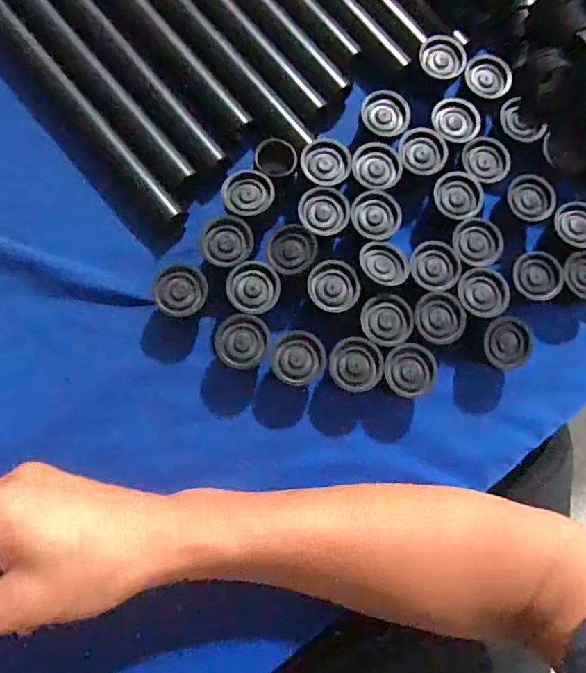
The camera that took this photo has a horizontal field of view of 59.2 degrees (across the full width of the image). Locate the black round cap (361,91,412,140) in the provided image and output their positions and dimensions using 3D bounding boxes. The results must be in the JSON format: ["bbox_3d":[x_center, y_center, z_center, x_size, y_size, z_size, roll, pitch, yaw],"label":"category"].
[{"bbox_3d":[0.067,-0.161,0.375,0.032,0.011,0.036,-34,84,-10],"label":"black round cap"}]

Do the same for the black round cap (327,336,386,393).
[{"bbox_3d":[0.041,0.020,0.350,0.034,0.028,0.035,1,79,-5],"label":"black round cap"}]

